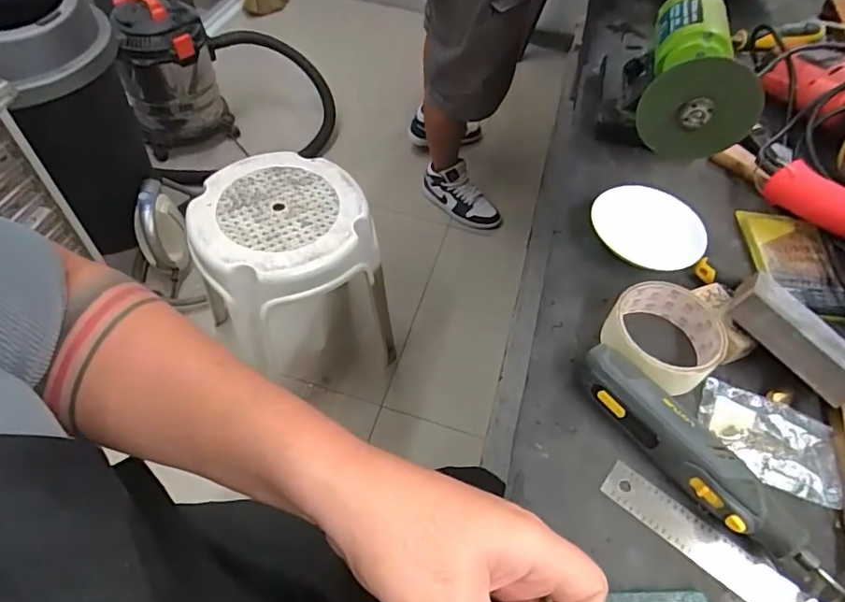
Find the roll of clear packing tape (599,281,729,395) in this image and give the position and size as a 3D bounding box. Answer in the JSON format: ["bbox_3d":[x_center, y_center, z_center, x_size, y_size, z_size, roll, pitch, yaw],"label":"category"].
[{"bbox_3d":[0.192,0.031,0.426,0.085,0.041,0.092,3,54,-4],"label":"roll of clear packing tape"}]

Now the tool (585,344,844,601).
[{"bbox_3d":[0.187,0.114,0.364,0.037,0.039,0.195,-26,60,-22],"label":"tool"}]

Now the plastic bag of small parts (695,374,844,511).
[{"bbox_3d":[0.259,0.105,0.396,0.098,0.009,0.064,23,55,11],"label":"plastic bag of small parts"}]

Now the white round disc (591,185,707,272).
[{"bbox_3d":[0.208,-0.071,0.490,0.093,0.008,0.099,-3,57,4],"label":"white round disc"}]

